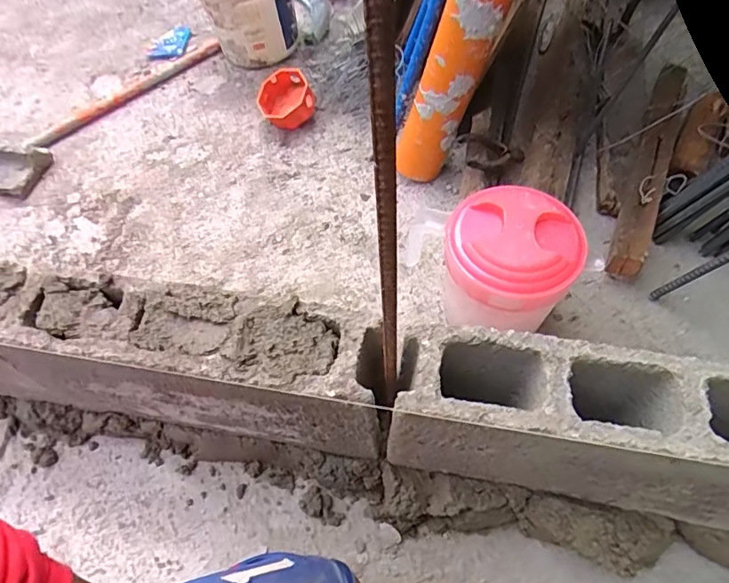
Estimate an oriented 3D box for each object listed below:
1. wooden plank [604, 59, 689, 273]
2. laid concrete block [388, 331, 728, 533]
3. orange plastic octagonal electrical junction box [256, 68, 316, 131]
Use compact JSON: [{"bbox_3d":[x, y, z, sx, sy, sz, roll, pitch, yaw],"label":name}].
[{"bbox_3d":[0.457,-0.210,0.818,0.050,0.072,0.451,20,62,15],"label":"wooden plank"},{"bbox_3d":[0.227,0.137,0.510,0.385,0.176,0.101,9,59,8],"label":"laid concrete block"},{"bbox_3d":[-0.152,-0.372,0.986,0.110,0.051,0.112,-43,78,15],"label":"orange plastic octagonal electrical junction box"}]

